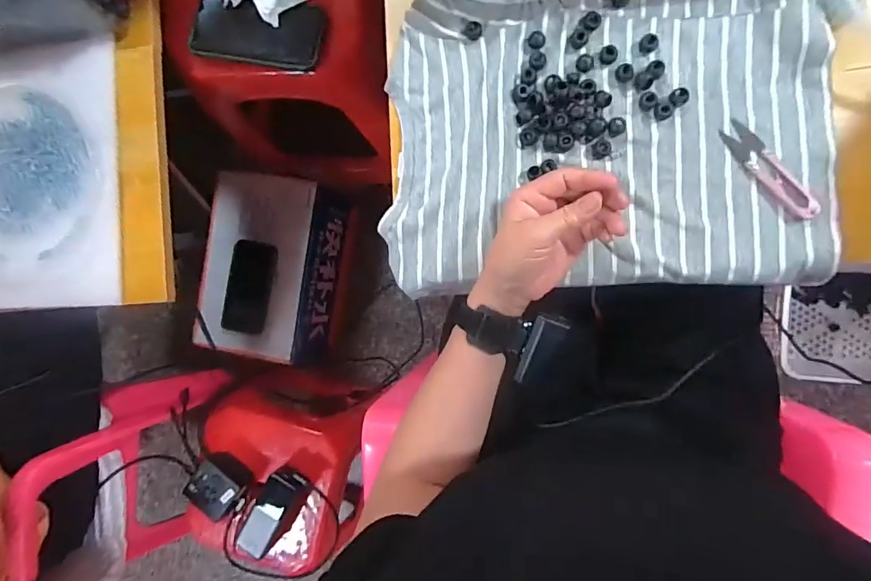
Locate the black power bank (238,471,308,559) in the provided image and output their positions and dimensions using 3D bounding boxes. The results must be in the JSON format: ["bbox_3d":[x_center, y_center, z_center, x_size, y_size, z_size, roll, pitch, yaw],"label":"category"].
[{"bbox_3d":[-0.253,0.342,0.718,0.058,0.033,0.138,28,82,7],"label":"black power bank"}]

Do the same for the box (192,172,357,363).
[{"bbox_3d":[-0.307,-0.045,0.905,0.215,0.157,0.319,10,92,8],"label":"box"}]

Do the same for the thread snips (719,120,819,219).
[{"bbox_3d":[0.286,-0.103,0.397,0.025,0.009,0.102,-41,85,6],"label":"thread snips"}]

